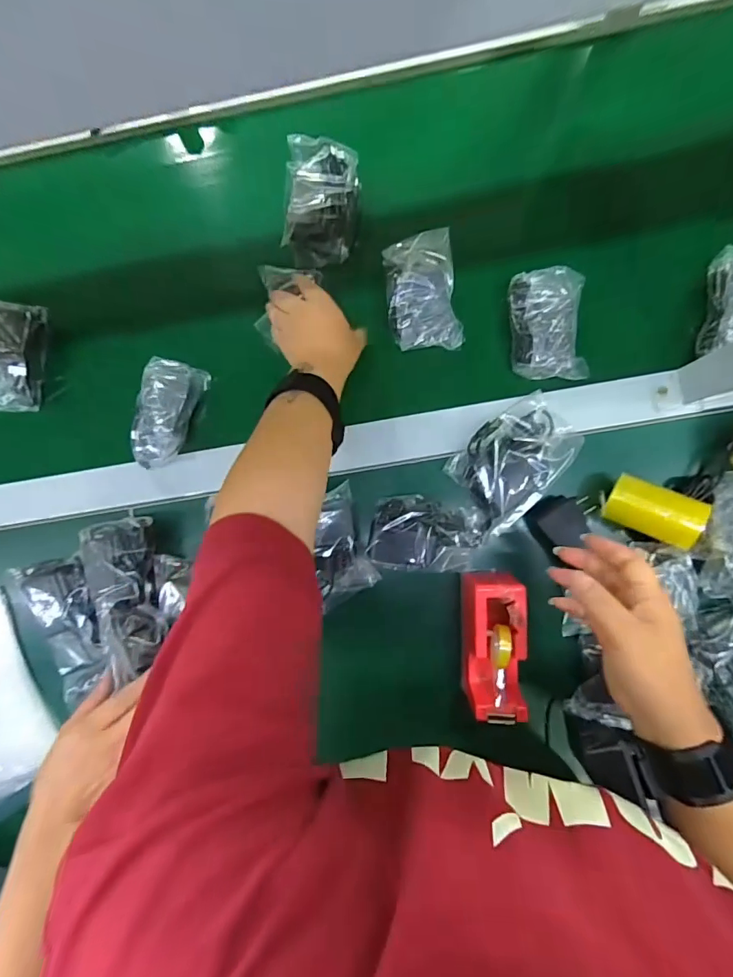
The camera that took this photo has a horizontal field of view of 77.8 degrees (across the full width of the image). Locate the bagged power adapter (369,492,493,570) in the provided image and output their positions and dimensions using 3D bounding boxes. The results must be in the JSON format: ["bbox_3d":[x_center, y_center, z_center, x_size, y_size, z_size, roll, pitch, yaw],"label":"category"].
[{"bbox_3d":[0.065,0.048,0.475,0.121,0.023,0.072,5,92,6],"label":"bagged power adapter"}]

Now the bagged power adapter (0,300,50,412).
[{"bbox_3d":[-0.429,-0.157,0.546,0.072,0.038,0.131,8,92,6],"label":"bagged power adapter"}]

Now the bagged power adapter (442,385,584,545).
[{"bbox_3d":[0.159,-0.031,0.485,0.137,0.030,0.095,-42,87,6],"label":"bagged power adapter"}]

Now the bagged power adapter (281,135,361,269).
[{"bbox_3d":[-0.053,-0.333,0.526,0.087,0.058,0.133,2,92,6],"label":"bagged power adapter"}]

